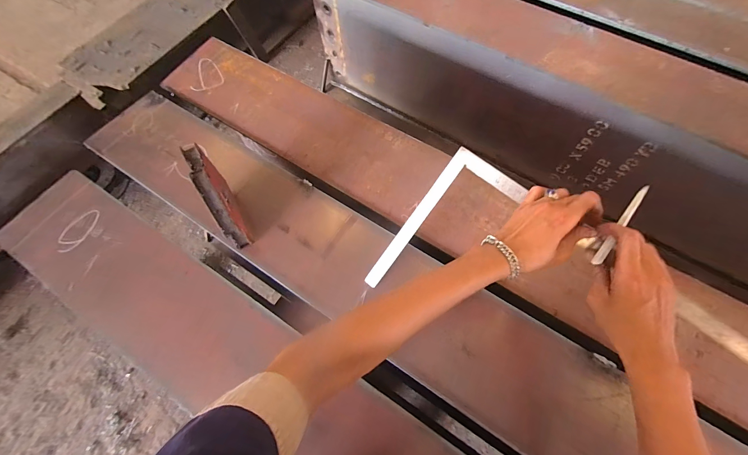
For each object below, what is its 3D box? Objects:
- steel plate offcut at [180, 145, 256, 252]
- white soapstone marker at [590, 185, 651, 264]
[{"bbox_3d":[-0.256,-0.043,0.550,0.029,0.153,0.132,-24,69,-7],"label":"steel plate offcut"},{"bbox_3d":[0.299,-0.004,0.389,0.008,0.013,0.125,38,78,16],"label":"white soapstone marker"}]

